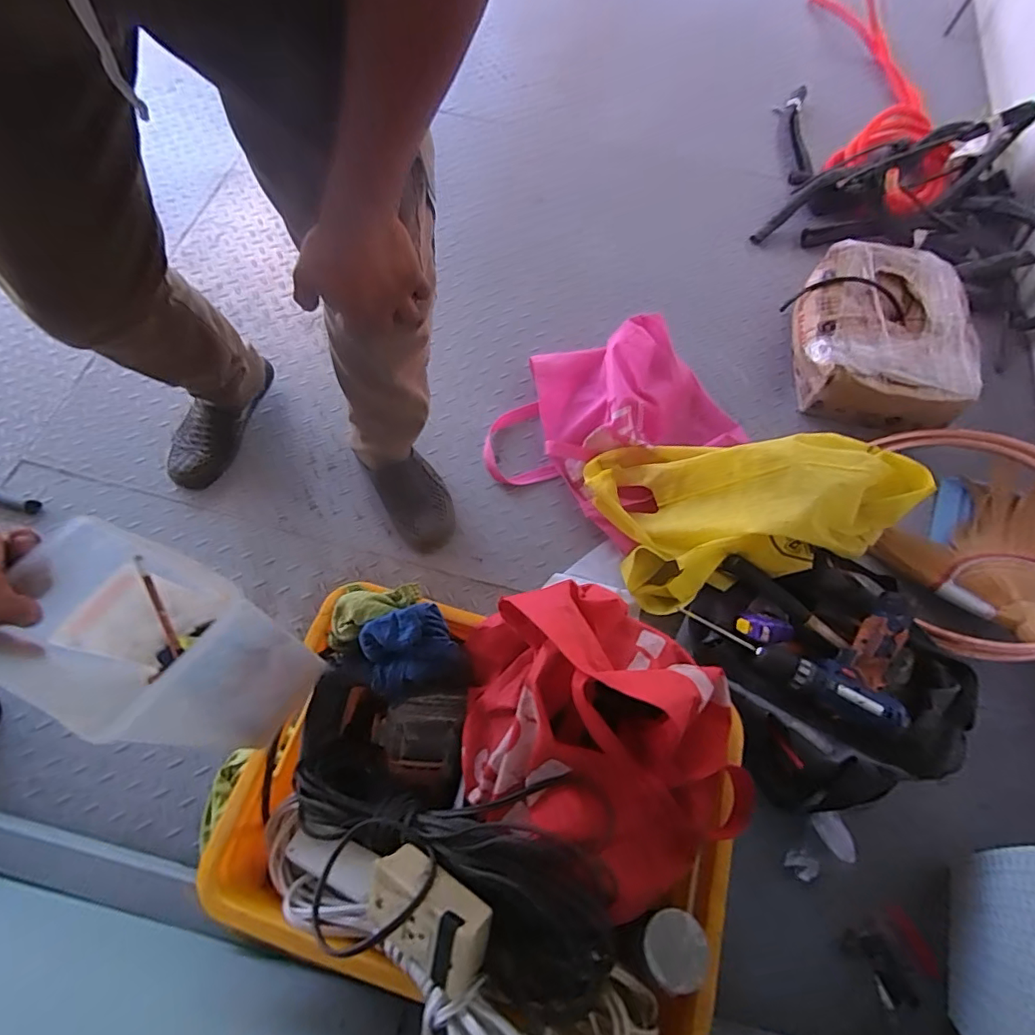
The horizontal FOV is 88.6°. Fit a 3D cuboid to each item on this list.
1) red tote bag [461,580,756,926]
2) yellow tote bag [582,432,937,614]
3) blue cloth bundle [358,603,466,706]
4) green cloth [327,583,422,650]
[{"bbox_3d":[0.085,0.210,0.534,0.281,0.146,0.284,-3,67,-4],"label":"red tote bag"},{"bbox_3d":[0.378,-0.043,0.892,0.458,0.206,0.303,-11,68,-7],"label":"yellow tote bag"},{"bbox_3d":[-0.121,0.156,0.613,0.109,0.061,0.092,-15,68,-8],"label":"blue cloth bundle"},{"bbox_3d":[-0.179,0.102,0.632,0.118,0.039,0.060,-30,71,-14],"label":"green cloth"}]

